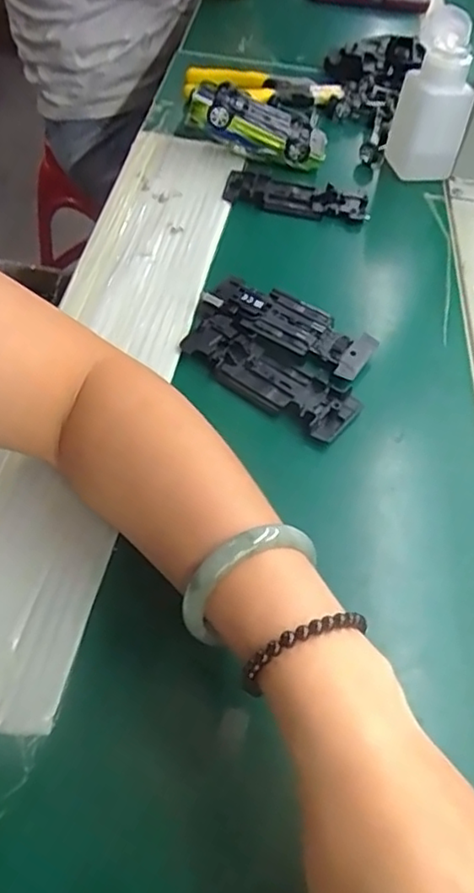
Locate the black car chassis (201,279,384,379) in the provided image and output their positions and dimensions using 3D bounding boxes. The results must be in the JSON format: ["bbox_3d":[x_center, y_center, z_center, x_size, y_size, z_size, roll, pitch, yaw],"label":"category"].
[{"bbox_3d":[0.036,-0.089,0.458,0.125,0.011,0.045,28,55,16],"label":"black car chassis"}]

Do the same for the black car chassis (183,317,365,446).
[{"bbox_3d":[0.021,-0.049,0.432,0.127,0.011,0.043,33,57,19],"label":"black car chassis"}]

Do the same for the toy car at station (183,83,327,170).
[{"bbox_3d":[0.019,-0.300,0.603,0.131,0.036,0.058,17,51,-10],"label":"toy car at station"}]

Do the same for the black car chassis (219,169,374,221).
[{"bbox_3d":[0.052,-0.221,0.570,0.126,0.013,0.042,15,53,6],"label":"black car chassis"}]

